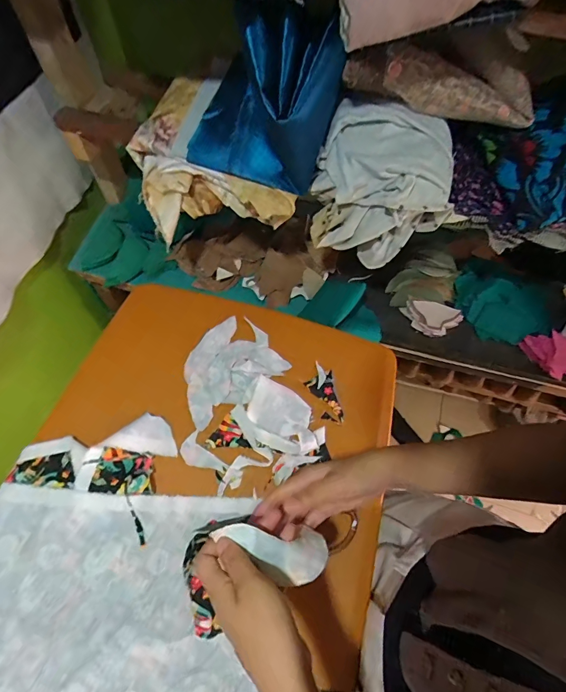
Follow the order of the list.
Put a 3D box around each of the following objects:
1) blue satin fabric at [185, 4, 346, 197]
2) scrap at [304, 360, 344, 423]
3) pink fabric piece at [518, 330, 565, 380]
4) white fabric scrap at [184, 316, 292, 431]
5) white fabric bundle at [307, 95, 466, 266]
[{"bbox_3d":[-0.036,-0.320,0.496,0.178,0.176,0.142,26,62,11],"label":"blue satin fabric"},{"bbox_3d":[0.062,0.072,0.595,0.042,0.007,0.098,-8,61,-6],"label":"scrap"},{"bbox_3d":[0.516,0.010,0.732,0.092,0.022,0.099,-30,67,-18],"label":"pink fabric piece"},{"bbox_3d":[-0.090,0.032,0.607,0.167,0.010,0.128,-37,68,-20],"label":"white fabric scrap"},{"bbox_3d":[0.151,-0.228,0.560,0.203,0.163,0.130,18,61,6],"label":"white fabric bundle"}]

